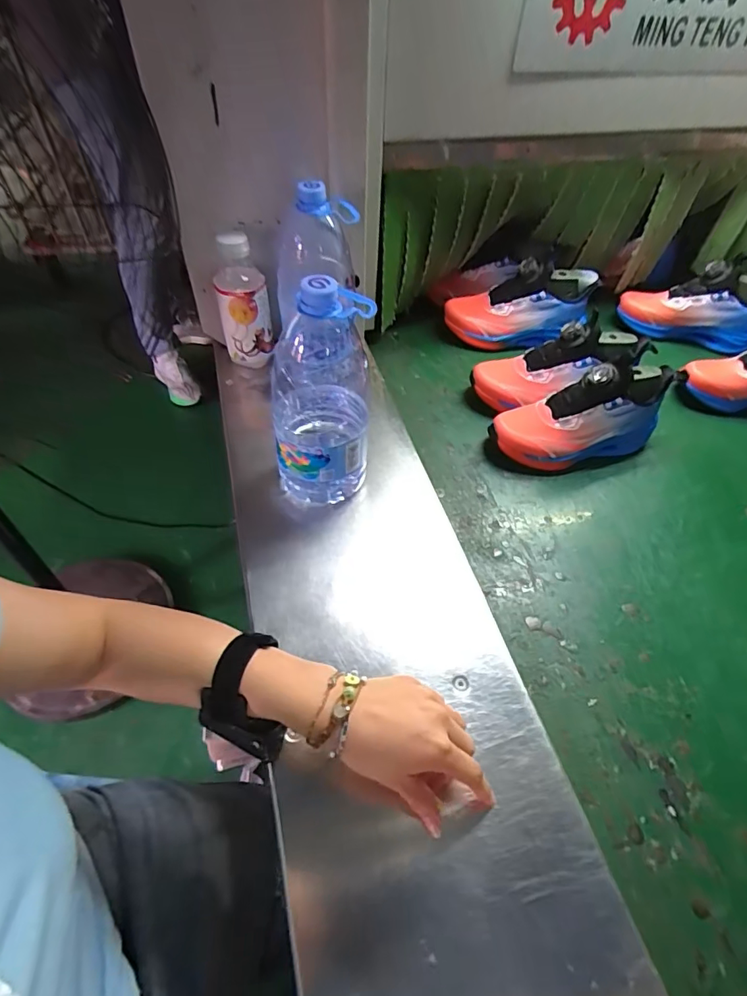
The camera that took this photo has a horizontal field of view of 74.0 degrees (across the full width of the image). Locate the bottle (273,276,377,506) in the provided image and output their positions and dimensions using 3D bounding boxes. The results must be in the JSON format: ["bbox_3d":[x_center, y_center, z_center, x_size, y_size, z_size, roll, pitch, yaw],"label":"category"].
[{"bbox_3d":[-0.056,-0.094,0.516,0.107,0.250,0.082,0,51,-3],"label":"bottle"}]

